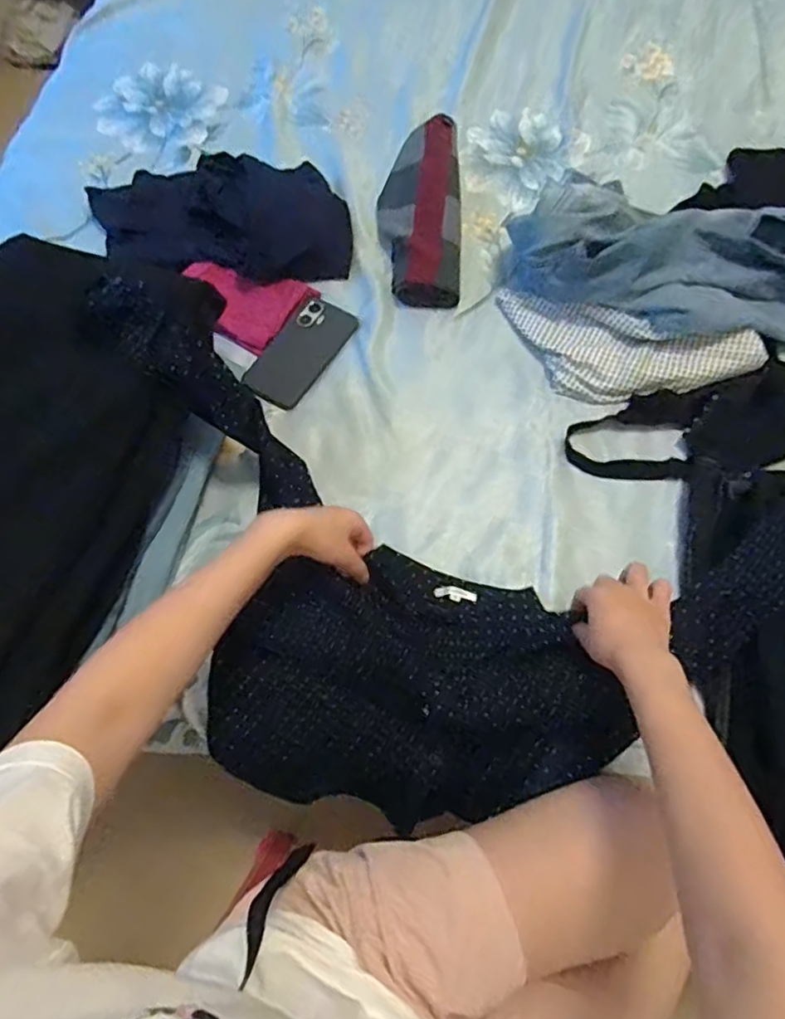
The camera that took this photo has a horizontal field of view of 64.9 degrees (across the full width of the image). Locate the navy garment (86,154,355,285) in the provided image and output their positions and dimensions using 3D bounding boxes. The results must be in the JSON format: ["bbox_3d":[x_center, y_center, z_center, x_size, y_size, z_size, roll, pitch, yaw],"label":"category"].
[{"bbox_3d":[-0.248,-0.401,0.856,0.376,0.061,0.199,-3,68,1],"label":"navy garment"}]

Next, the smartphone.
[{"bbox_3d":[-0.117,-0.206,0.809,0.084,0.017,0.160,31,77,10],"label":"smartphone"}]

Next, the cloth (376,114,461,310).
[{"bbox_3d":[0.036,-0.419,0.855,0.113,0.057,0.298,0,68,2],"label":"cloth"}]

